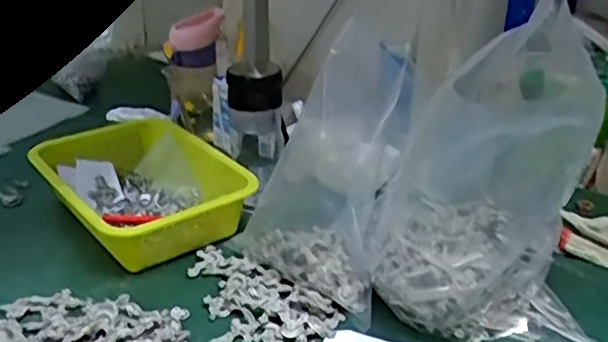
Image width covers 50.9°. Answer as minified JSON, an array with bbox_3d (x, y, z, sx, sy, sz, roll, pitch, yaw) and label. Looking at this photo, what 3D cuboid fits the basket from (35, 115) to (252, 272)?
[{"bbox_3d":[-0.206,0.020,0.794,0.188,0.073,0.256,-19,33,-35],"label":"basket"}]

